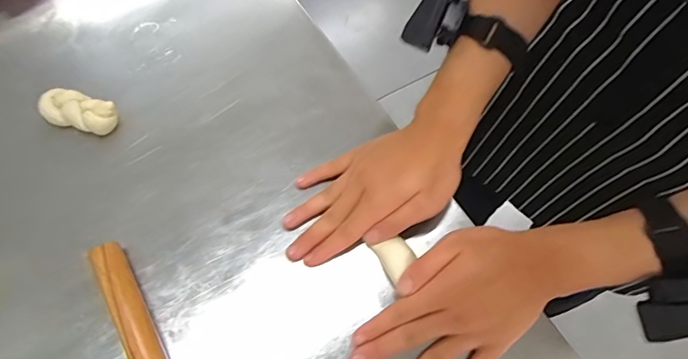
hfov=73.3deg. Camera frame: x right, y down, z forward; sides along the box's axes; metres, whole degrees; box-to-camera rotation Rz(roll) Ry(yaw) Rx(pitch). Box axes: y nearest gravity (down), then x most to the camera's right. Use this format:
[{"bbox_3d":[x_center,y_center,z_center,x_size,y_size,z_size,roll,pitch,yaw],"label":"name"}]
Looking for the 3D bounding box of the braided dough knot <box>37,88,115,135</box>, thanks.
[{"bbox_3d":[-0.265,-0.067,0.464,0.074,0.021,0.035,15,66,4],"label":"braided dough knot"}]

